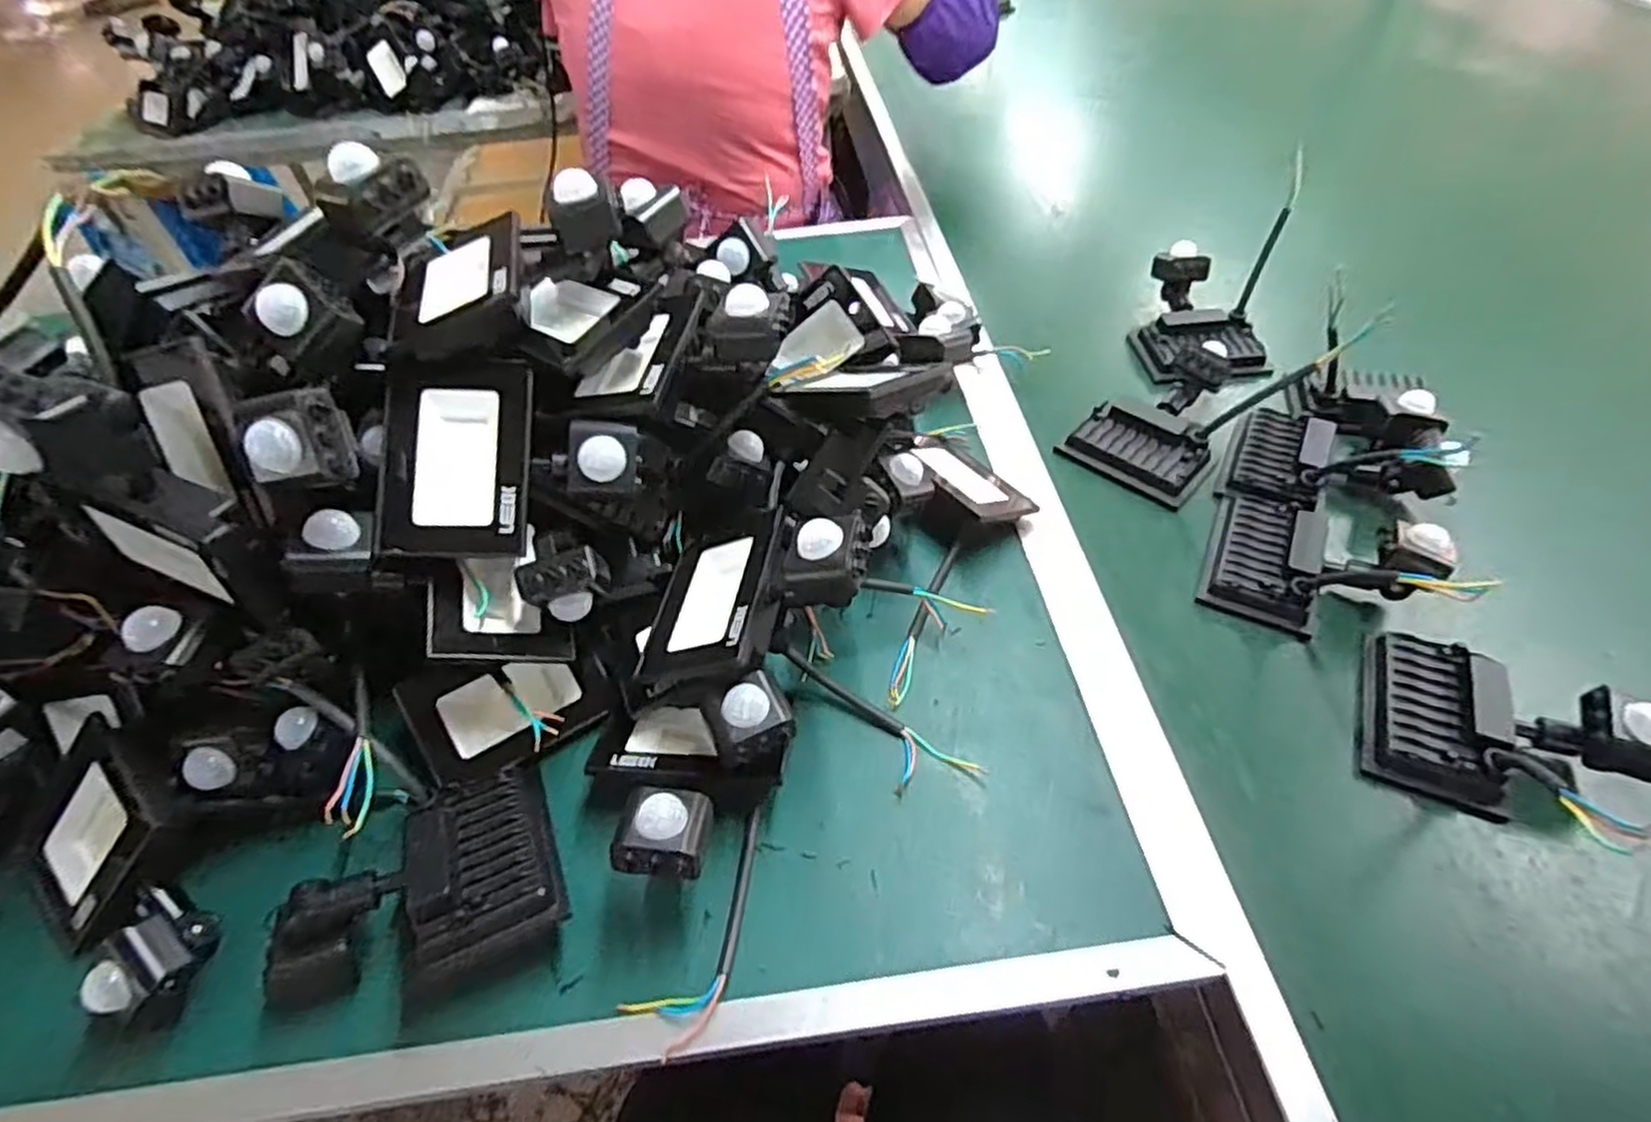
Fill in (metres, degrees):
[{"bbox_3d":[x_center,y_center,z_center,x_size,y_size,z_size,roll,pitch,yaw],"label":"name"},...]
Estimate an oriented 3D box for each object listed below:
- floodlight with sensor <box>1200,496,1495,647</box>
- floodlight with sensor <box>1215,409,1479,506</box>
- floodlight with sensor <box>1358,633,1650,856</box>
[{"bbox_3d":[0.342,-0.009,0.523,0.132,0.049,0.113,17,54,17],"label":"floodlight with sensor"},{"bbox_3d":[0.387,-0.084,0.568,0.141,0.066,0.096,21,55,20],"label":"floodlight with sensor"},{"bbox_3d":[0.392,0.096,0.439,0.128,0.067,0.107,21,55,20],"label":"floodlight with sensor"}]

